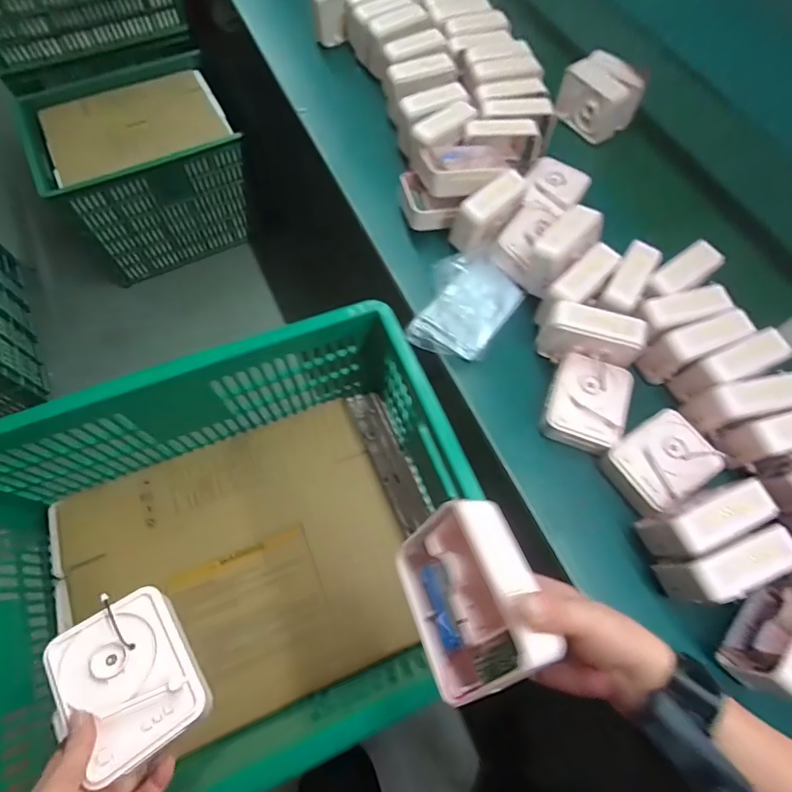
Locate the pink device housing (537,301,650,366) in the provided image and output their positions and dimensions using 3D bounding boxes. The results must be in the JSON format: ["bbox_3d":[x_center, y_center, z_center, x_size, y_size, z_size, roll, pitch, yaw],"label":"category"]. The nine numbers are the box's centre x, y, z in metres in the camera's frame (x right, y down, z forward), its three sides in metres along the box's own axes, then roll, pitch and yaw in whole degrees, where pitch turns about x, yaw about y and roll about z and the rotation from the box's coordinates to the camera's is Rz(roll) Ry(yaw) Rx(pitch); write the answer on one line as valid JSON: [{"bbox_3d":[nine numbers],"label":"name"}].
[{"bbox_3d":[0.281,-0.083,0.655,0.128,0.086,0.051,14,66,4],"label":"pink device housing"}]

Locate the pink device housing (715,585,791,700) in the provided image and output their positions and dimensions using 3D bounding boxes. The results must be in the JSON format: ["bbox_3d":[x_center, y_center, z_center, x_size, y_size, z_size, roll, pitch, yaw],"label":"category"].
[{"bbox_3d":[0.431,0.273,0.505,0.132,0.106,0.045,-39,73,-17],"label":"pink device housing"}]

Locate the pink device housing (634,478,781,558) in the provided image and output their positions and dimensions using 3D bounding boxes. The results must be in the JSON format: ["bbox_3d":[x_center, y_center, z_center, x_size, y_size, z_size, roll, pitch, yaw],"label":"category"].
[{"bbox_3d":[0.369,0.151,0.544,0.121,0.101,0.054,-20,68,-10],"label":"pink device housing"}]

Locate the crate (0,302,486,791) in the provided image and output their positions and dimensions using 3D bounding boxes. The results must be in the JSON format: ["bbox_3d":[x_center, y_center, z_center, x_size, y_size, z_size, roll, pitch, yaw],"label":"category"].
[{"bbox_3d":[-0.233,0.224,0.624,0.658,0.263,0.502,-22,69,-11],"label":"crate"}]

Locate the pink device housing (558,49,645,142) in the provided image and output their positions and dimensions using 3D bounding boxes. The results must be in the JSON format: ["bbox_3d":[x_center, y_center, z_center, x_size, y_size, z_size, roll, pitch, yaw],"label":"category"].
[{"bbox_3d":[0.397,-0.590,0.887,0.085,0.099,0.138,-33,71,-15],"label":"pink device housing"}]

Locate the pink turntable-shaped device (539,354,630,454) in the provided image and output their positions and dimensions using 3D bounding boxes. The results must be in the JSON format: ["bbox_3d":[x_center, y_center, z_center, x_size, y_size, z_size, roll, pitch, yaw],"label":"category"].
[{"bbox_3d":[0.272,0.009,0.640,0.102,0.034,0.129,20,67,7],"label":"pink turntable-shaped device"}]

